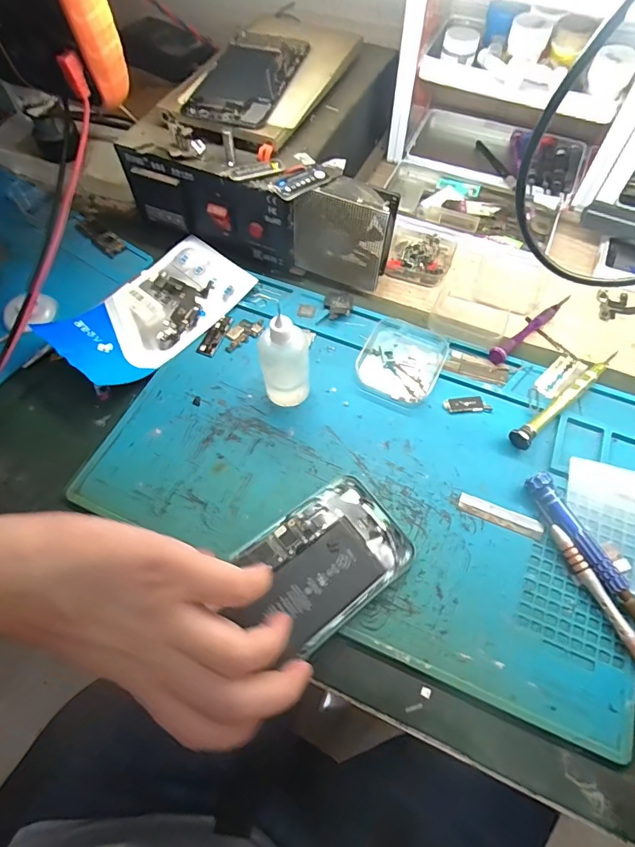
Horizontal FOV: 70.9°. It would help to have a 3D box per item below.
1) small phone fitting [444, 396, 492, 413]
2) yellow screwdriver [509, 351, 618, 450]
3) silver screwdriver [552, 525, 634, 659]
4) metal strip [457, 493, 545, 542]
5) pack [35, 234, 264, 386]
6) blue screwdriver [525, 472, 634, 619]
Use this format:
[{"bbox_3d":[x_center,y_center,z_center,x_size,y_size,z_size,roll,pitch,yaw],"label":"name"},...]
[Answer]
[{"bbox_3d":[0.116,-0.015,0.345,0.036,0.004,0.013,1,62,1],"label":"small phone fitting"},{"bbox_3d":[0.190,-0.017,0.340,0.115,0.015,0.014,-34,67,-16],"label":"yellow screwdriver"},{"bbox_3d":[0.174,0.107,0.274,0.011,0.008,0.092,-22,64,-11],"label":"silver screwdriver"},{"bbox_3d":[0.126,0.062,0.305,0.056,0.004,0.013,23,65,12],"label":"metal strip"},{"bbox_3d":[-0.141,-0.102,0.383,0.091,0.029,0.165,35,68,17],"label":"pack"},{"bbox_3d":[0.175,0.083,0.284,0.014,0.016,0.115,-25,65,-12],"label":"blue screwdriver"}]

